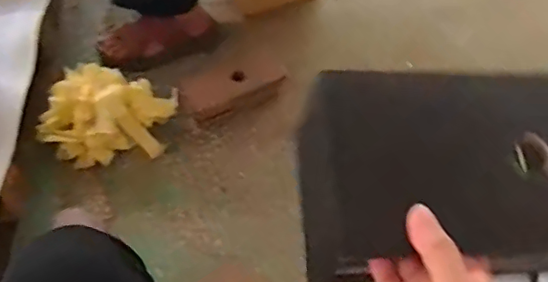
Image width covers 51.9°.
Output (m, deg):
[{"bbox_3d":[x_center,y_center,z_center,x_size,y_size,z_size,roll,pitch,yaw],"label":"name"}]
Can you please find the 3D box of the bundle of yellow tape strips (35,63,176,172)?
[{"bbox_3d":[-0.296,-0.048,1.022,0.247,0.147,0.159,-25,57,-17],"label":"bundle of yellow tape strips"}]

